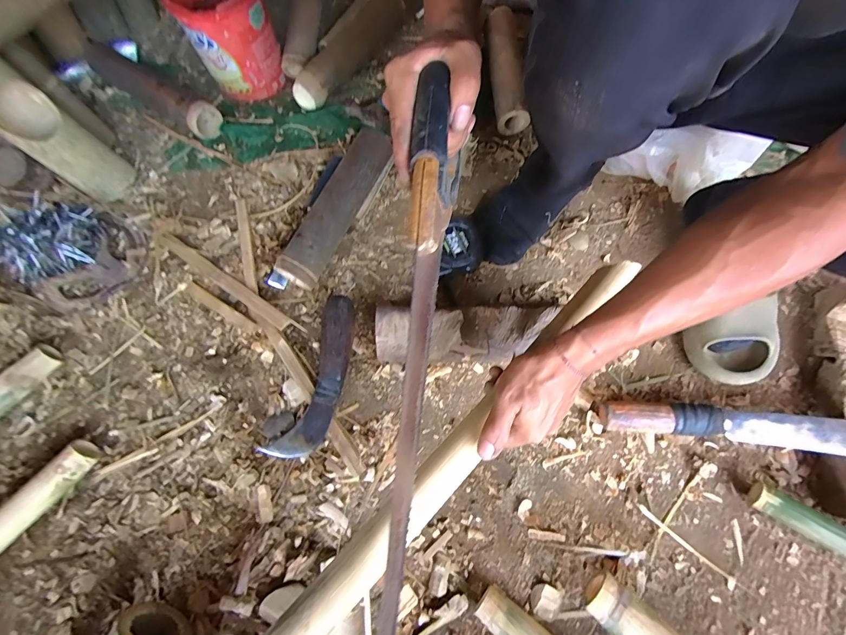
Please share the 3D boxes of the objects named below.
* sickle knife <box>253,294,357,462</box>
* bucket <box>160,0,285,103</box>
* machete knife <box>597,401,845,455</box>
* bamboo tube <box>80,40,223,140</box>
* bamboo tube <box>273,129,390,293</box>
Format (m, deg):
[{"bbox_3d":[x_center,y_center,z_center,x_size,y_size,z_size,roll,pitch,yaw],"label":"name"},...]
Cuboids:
[{"bbox_3d":[-0.138,0.079,0.482,0.073,0.039,0.225,19,72,8],"label":"sickle knife"},{"bbox_3d":[-0.324,-0.484,0.609,0.135,0.150,0.158,-25,72,-7],"label":"bucket"},{"bbox_3d":[0.396,0.136,0.448,0.340,0.040,0.038,5,71,3],"label":"machete knife"},{"bbox_3d":[-0.472,-0.400,0.626,0.306,0.068,0.065,34,75,12],"label":"bamboo tube"},{"bbox_3d":[-0.127,-0.167,0.551,0.060,0.065,0.263,24,73,10],"label":"bamboo tube"}]

